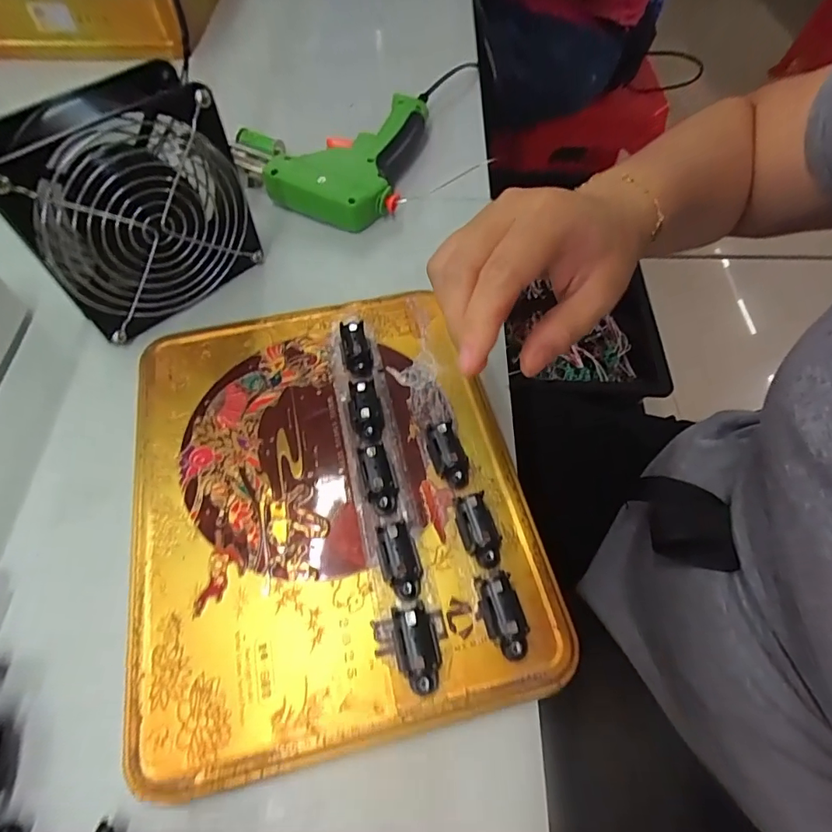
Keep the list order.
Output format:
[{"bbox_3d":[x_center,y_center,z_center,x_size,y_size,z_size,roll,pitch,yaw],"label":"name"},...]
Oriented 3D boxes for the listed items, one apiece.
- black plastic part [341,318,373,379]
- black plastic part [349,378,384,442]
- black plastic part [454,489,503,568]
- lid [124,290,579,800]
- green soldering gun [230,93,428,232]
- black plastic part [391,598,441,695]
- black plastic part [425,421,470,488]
[{"bbox_3d":[-0.035,-0.039,0.288,0.016,0.014,0.034,-8,60,-5],"label":"black plastic part"},{"bbox_3d":[-0.027,-0.002,0.265,0.017,0.016,0.035,-14,60,-8],"label":"black plastic part"},{"bbox_3d":[0.030,0.055,0.234,0.016,0.013,0.035,-12,60,-7],"label":"black plastic part"},{"bbox_3d":[-0.046,0.032,0.252,0.190,0.018,0.231,-12,59,-6],"label":"lid"},{"bbox_3d":[-0.075,-0.217,0.396,0.144,0.031,0.138,13,60,7],"label":"green soldering gun"},{"bbox_3d":[0.000,0.098,0.208,0.018,0.016,0.035,-11,60,-7],"label":"black plastic part"},{"bbox_3d":[0.016,0.020,0.253,0.016,0.011,0.035,-18,73,-9],"label":"black plastic part"}]

